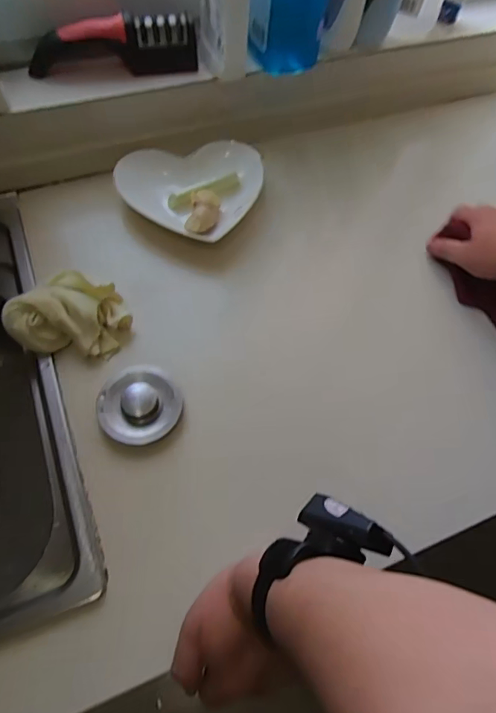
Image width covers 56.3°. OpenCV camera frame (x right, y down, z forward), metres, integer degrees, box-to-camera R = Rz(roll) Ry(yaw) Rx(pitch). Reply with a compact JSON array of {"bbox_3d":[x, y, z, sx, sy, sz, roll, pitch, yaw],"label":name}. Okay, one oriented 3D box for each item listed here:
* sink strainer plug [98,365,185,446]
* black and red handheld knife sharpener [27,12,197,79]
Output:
[{"bbox_3d":[-0.109,0.049,0.468,0.080,0.023,0.082,2,59,-3],"label":"sink strainer plug"},{"bbox_3d":[-0.168,-0.384,0.583,0.203,0.069,0.030,-15,61,-13],"label":"black and red handheld knife sharpener"}]

